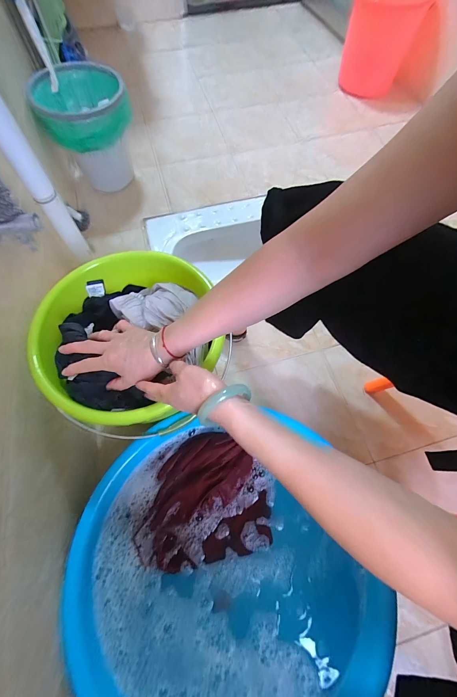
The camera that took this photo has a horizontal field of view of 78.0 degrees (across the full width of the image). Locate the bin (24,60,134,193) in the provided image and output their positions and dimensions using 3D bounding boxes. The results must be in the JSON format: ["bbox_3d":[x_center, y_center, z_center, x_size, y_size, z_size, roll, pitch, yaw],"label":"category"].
[{"bbox_3d":[-0.414,-0.679,0.895,0.250,0.345,0.250,-16,67,-6],"label":"bin"}]

